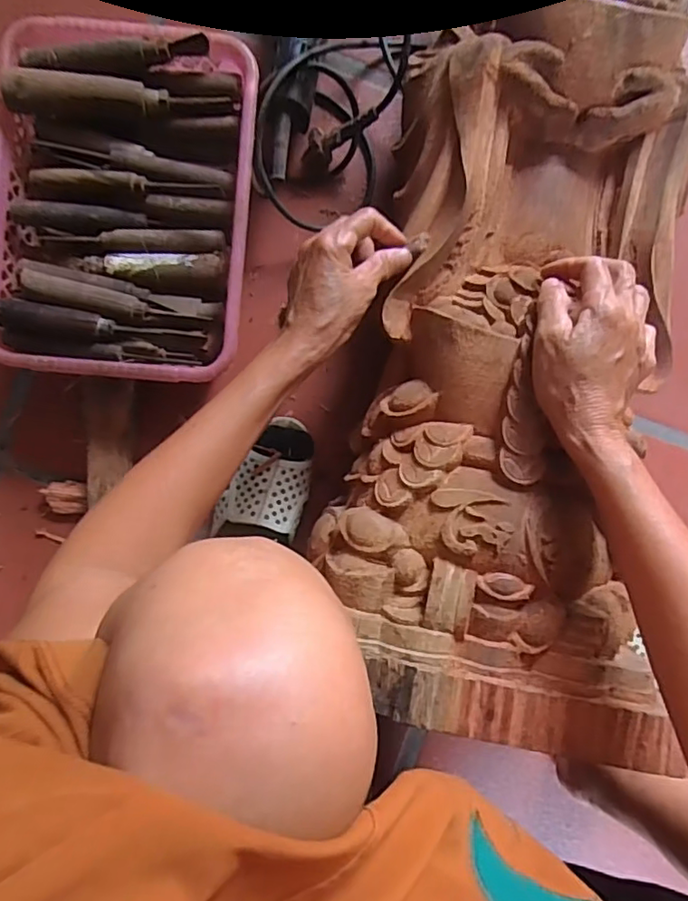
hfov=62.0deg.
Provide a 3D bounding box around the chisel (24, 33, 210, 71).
[{"bbox_3d":[-0.205,-0.356,0.515,0.162,0.019,0.023,-5,92,-1],"label":"chisel"}]

